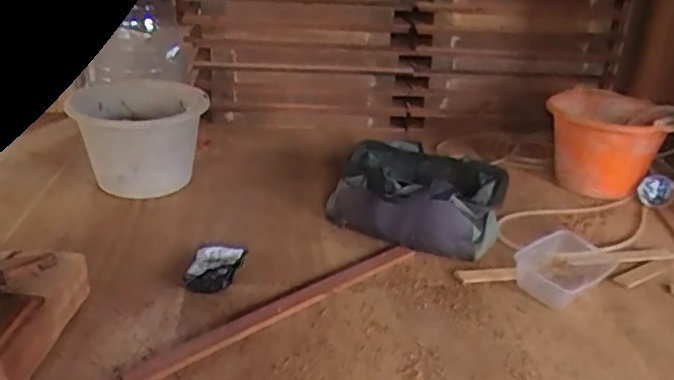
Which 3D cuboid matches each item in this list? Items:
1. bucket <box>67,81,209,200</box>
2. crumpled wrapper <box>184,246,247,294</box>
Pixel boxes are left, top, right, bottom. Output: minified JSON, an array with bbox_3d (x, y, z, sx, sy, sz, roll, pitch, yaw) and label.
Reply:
[{"bbox_3d":[-0.415,-0.098,1.268,0.254,0.199,0.224,13,27,17],"label":"bucket"},{"bbox_3d":[-0.204,0.130,1.006,0.089,0.037,0.125,6,25,3],"label":"crumpled wrapper"}]

